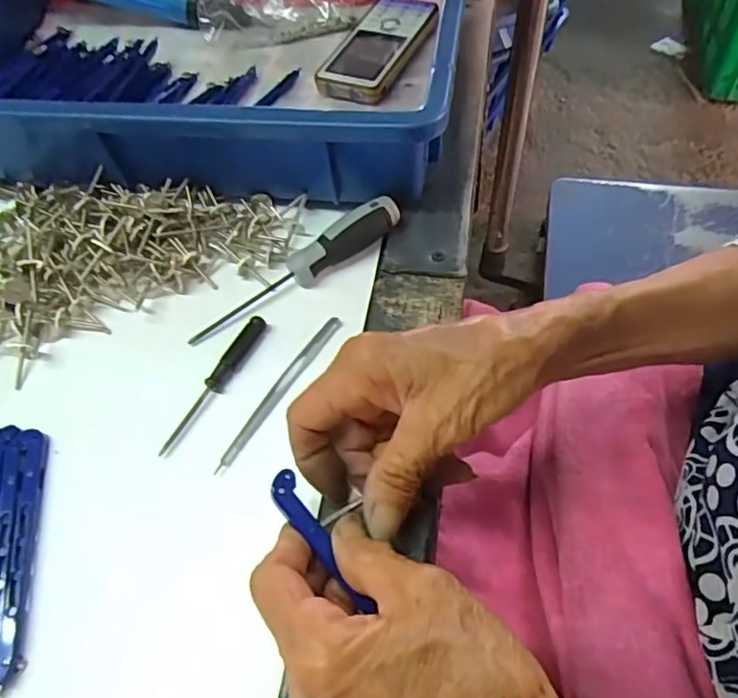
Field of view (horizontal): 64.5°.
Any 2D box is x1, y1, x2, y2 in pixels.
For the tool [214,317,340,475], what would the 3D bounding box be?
[{"bbox_3d":[-0.047,0.023,0.316,0.008,0.007,0.106,26,61,20],"label":"tool"}]

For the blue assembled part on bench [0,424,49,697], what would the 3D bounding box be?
[{"bbox_3d":[-0.175,0.092,0.280,0.030,0.007,0.128,-14,56,-5],"label":"blue assembled part on bench"}]

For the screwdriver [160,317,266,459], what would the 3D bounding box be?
[{"bbox_3d":[-0.084,0.018,0.321,0.011,0.008,0.091,20,59,17],"label":"screwdriver"}]

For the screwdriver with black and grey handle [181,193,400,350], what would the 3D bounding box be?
[{"bbox_3d":[-0.044,-0.050,0.354,0.145,0.025,0.019,-33,59,-17],"label":"screwdriver with black and grey handle"}]

